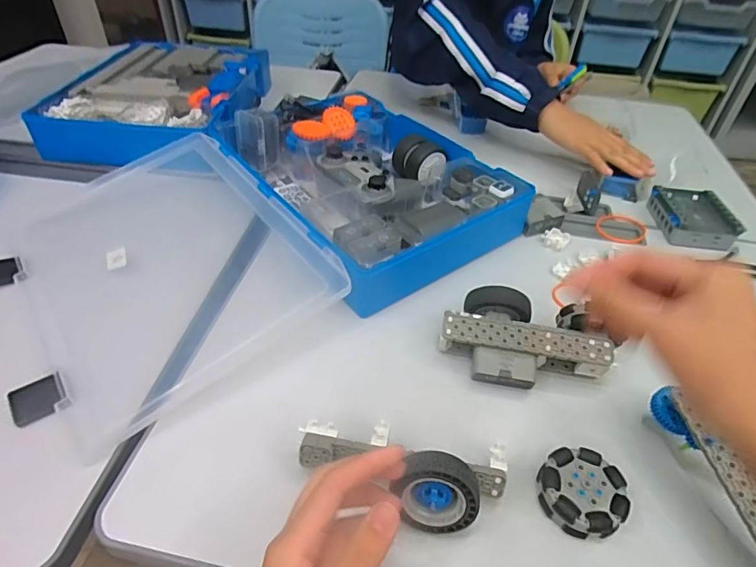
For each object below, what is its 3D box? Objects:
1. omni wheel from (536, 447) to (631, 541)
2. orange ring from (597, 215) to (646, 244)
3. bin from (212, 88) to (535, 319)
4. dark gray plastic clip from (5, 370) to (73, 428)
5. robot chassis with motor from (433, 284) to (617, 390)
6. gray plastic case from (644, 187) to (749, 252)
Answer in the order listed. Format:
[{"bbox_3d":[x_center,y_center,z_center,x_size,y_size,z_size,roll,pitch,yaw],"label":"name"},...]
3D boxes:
[{"bbox_3d":[0.153,0.159,0.361,0.060,0.029,0.058,2,43,-2],"label":"omni wheel"},{"bbox_3d":[0.321,-0.071,0.629,0.060,0.006,0.067,14,44,11],"label":"orange ring"},{"bbox_3d":[-0.021,-0.139,0.619,0.264,0.068,0.353,-25,50,-28],"label":"bin"},{"bbox_3d":[-0.288,0.098,0.404,0.043,0.006,0.044,-28,51,-30],"label":"dark gray plastic clip"},{"bbox_3d":[0.138,0.054,0.446,0.159,0.057,0.083,8,43,4],"label":"robot chassis with motor"},{"bbox_3d":[0.415,-0.089,0.628,0.082,0.031,0.109,9,43,6],"label":"gray plastic case"}]

